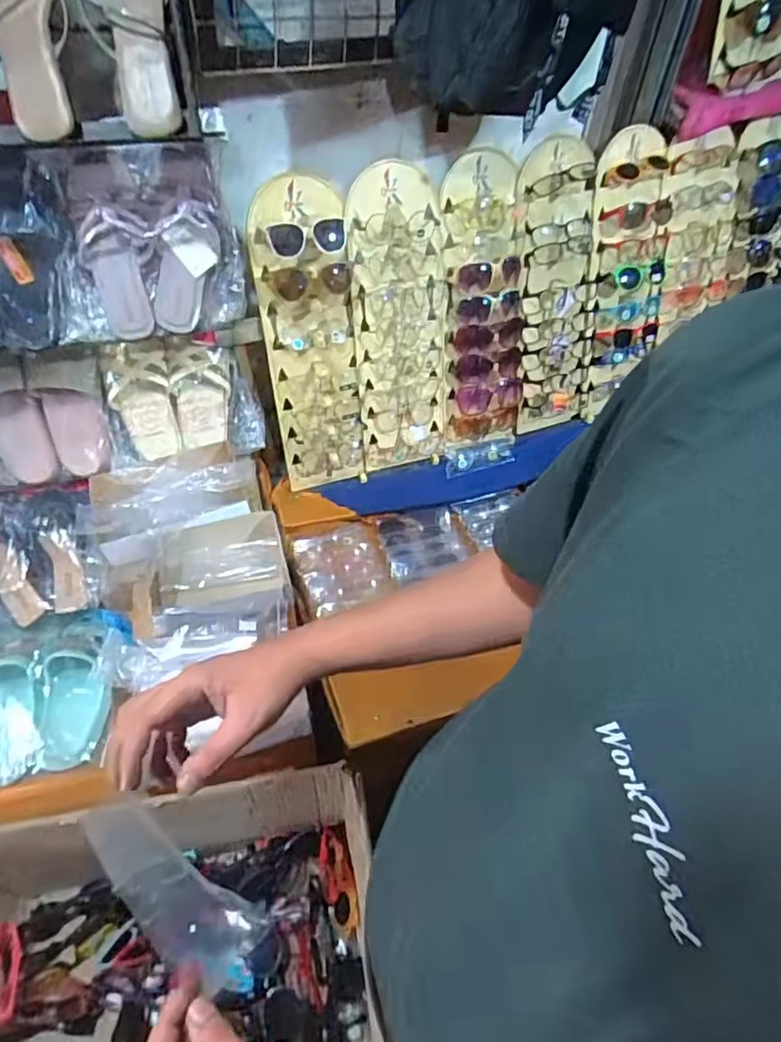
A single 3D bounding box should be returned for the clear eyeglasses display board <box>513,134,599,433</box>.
[{"bbox_3d":[0.314,-0.429,1.120,0.161,0.506,0.038,-16,29,-17],"label":"clear eyeglasses display board"}]

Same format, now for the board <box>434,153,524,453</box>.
[{"bbox_3d":[0.171,-0.381,1.079,0.170,0.502,0.027,-12,31,-17],"label":"board"}]

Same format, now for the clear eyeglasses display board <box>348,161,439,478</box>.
[{"bbox_3d":[0.013,-0.336,1.044,0.159,0.506,0.029,-12,33,-14],"label":"clear eyeglasses display board"}]

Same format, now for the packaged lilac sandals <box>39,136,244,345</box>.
[{"bbox_3d":[-0.340,-0.380,0.802,0.245,0.232,0.045,-11,26,-12],"label":"packaged lilac sandals"}]

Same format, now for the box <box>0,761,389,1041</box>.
[{"bbox_3d":[-0.307,0.575,0.695,0.575,0.257,0.380,-7,49,-10],"label":"box"}]

